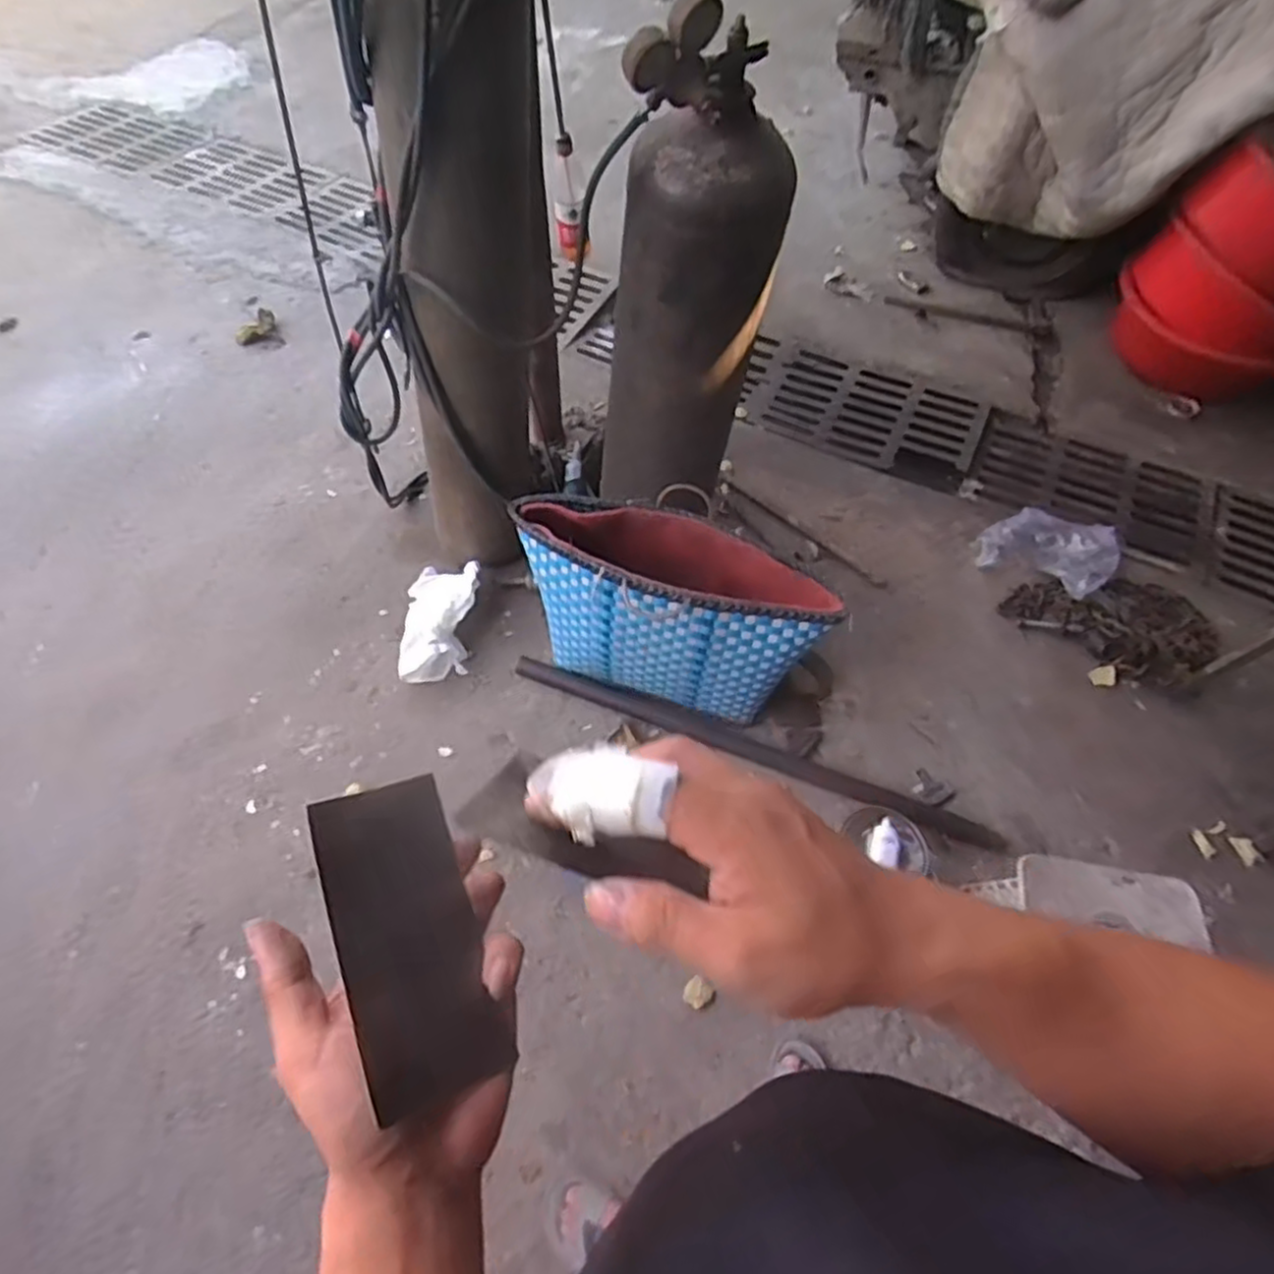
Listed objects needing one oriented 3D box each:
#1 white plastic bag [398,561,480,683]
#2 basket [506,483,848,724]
[{"bbox_3d":[-0.422,-0.045,1.602,0.164,0.096,0.298,-3,57,-5],"label":"white plastic bag"},{"bbox_3d":[0.053,-0.050,1.424,0.597,0.315,0.209,15,59,8],"label":"basket"}]

